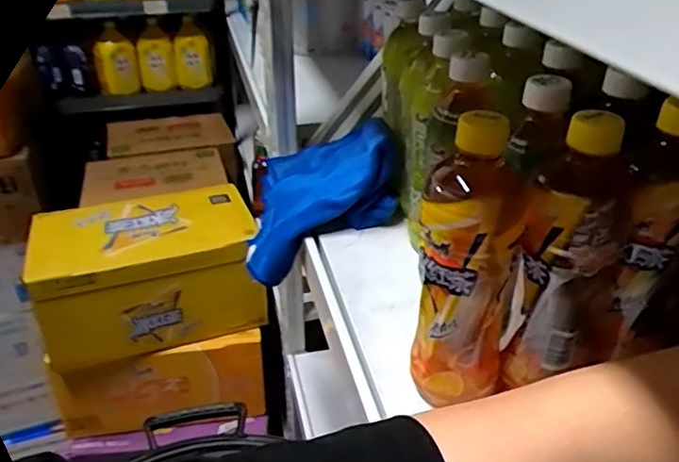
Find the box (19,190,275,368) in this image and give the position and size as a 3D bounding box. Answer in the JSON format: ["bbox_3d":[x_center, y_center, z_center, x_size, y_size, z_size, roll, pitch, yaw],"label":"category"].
[{"bbox_3d":[-0.352,0.073,1.135,0.381,0.207,0.230,-9,34,-16],"label":"box"}]

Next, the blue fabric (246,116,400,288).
[{"bbox_3d":[-0.033,-0.048,0.709,0.216,0.069,0.183,-38,34,5],"label":"blue fabric"}]

